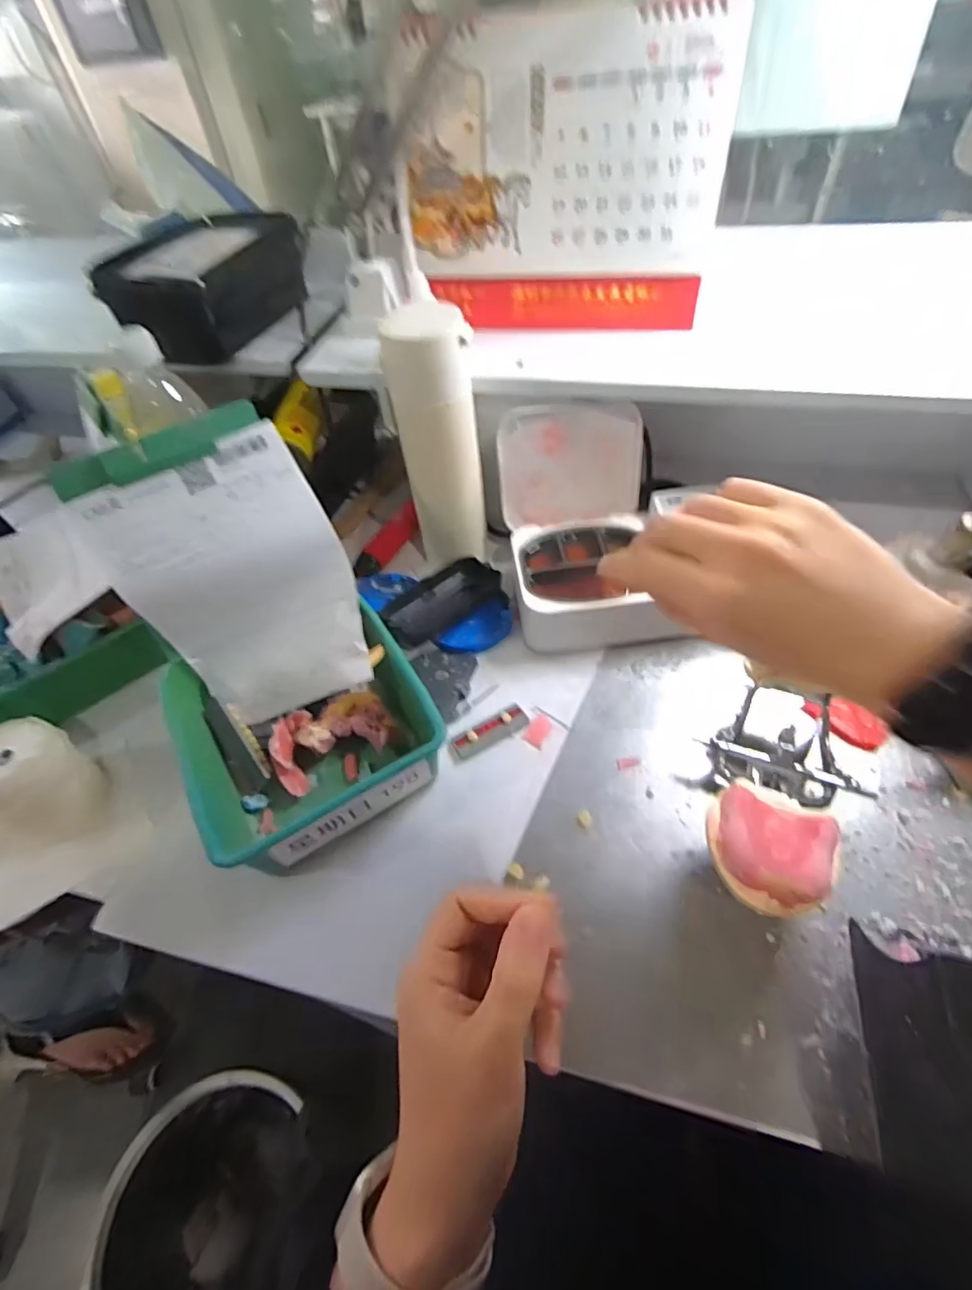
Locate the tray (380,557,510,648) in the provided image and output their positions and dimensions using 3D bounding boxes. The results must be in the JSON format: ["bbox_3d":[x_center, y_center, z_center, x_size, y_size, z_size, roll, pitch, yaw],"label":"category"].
[{"bbox_3d":[-0.040,-0.040,0.511,0.110,0.032,0.058,-25,53,-14],"label":"tray"}]

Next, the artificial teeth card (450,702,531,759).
[{"bbox_3d":[0.004,0.067,0.439,0.063,0.007,0.019,-28,54,-16],"label":"artificial teeth card"}]

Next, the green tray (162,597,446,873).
[{"bbox_3d":[-0.130,0.059,0.420,0.158,0.068,0.177,-28,54,-16],"label":"green tray"}]

